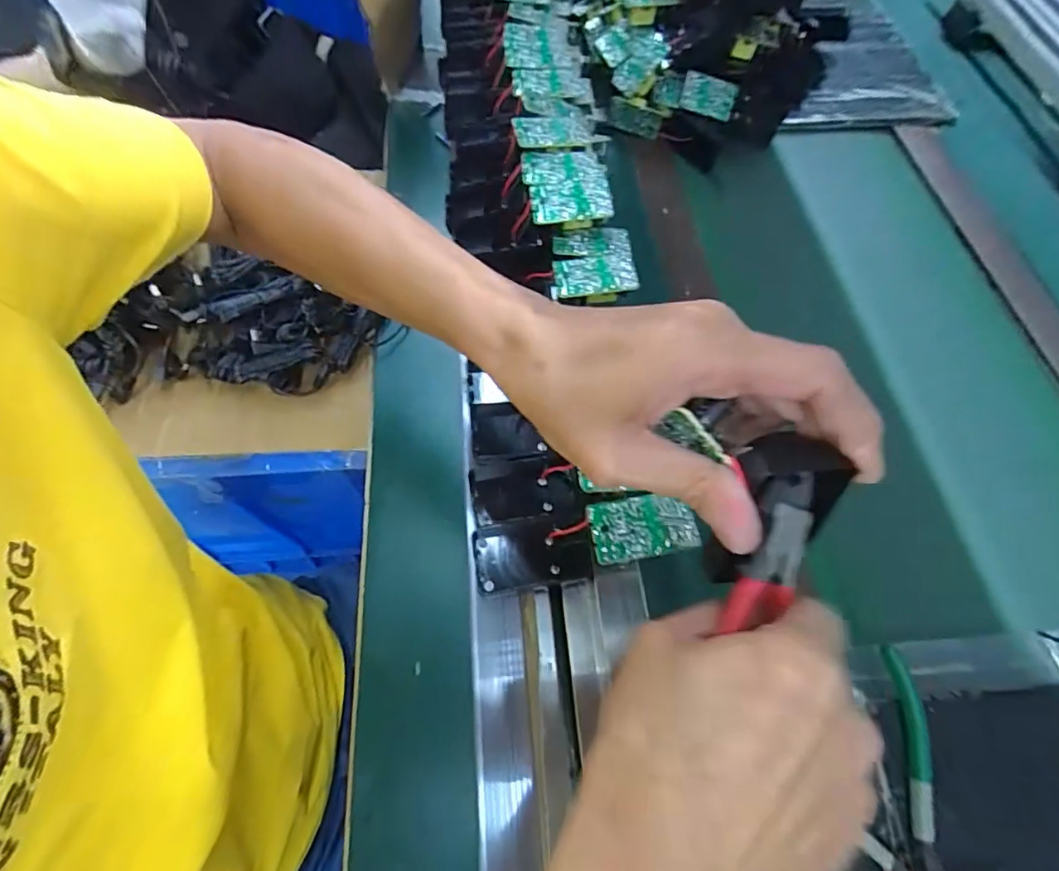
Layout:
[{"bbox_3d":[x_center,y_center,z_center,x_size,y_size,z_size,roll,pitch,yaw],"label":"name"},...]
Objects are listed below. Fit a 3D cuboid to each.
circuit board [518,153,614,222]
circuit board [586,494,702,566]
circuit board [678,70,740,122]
[{"bbox_3d":[0.031,-0.209,0.430,0.068,0.013,0.070,-5,63,-5],"label":"circuit board"},{"bbox_3d":[0.070,0.056,0.317,0.064,0.006,0.037,-7,63,-6],"label":"circuit board"},{"bbox_3d":[0.208,-0.395,0.599,0.064,0.037,0.014,12,35,-9],"label":"circuit board"}]

